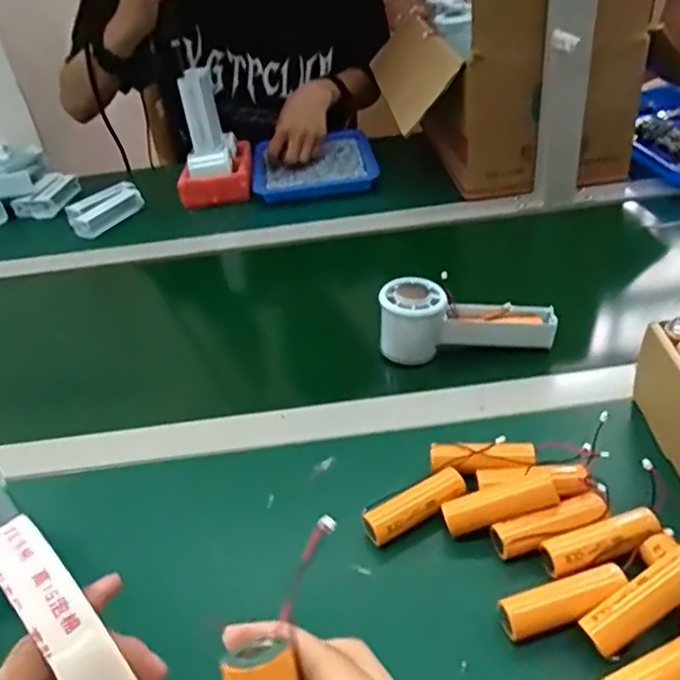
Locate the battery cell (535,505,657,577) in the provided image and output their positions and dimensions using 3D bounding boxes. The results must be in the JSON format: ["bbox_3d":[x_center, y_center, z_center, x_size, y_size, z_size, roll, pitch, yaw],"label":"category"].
[{"bbox_3d":[0.157,0.122,0.378,0.070,0.017,0.023,-13,36,-10],"label":"battery cell"}]

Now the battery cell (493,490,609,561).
[{"bbox_3d":[0.130,0.114,0.390,0.070,0.017,0.019,-13,37,-10],"label":"battery cell"}]

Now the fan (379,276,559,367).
[{"bbox_3d":[0.113,-0.018,0.558,0.153,0.063,0.047,-2,36,5],"label":"fan"}]

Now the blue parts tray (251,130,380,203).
[{"bbox_3d":[-0.037,-0.260,0.929,0.179,0.026,0.205,-7,36,-2],"label":"blue parts tray"}]

